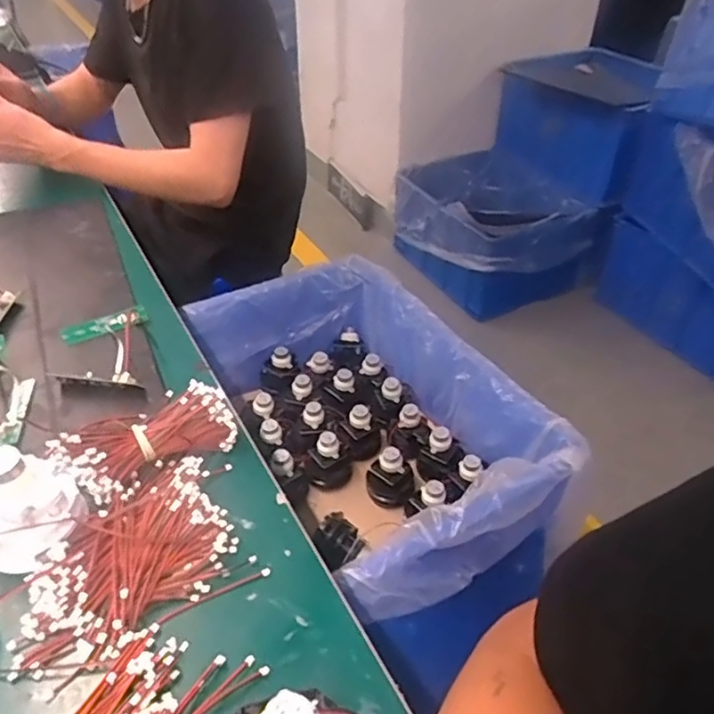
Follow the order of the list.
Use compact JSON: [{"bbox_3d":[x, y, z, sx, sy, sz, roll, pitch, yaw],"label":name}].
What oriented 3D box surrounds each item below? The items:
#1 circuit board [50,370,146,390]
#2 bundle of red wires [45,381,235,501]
[{"bbox_3d":[-0.234,0.021,0.548,0.084,0.015,0.013,3,40,2],"label":"circuit board"},{"bbox_3d":[-0.165,0.063,0.480,0.127,0.039,0.069,-30,49,-32],"label":"bundle of red wires"}]

